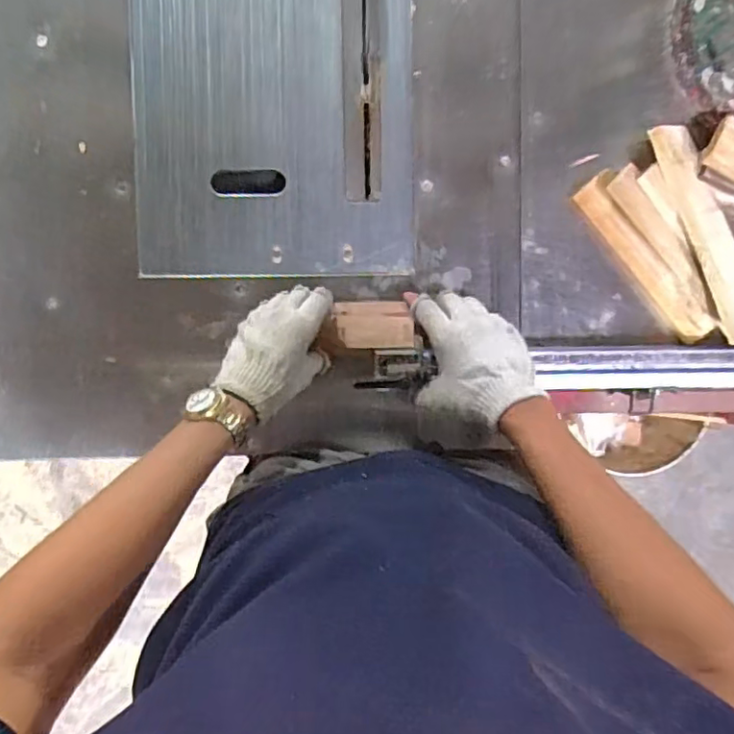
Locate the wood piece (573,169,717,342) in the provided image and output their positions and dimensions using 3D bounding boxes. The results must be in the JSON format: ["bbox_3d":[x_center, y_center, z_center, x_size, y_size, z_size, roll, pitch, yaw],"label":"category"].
[{"bbox_3d":[0.294,-0.112,0.636,0.044,0.033,0.206,-37,94,0],"label":"wood piece"}]

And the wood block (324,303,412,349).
[{"bbox_3d":[0.003,-0.044,0.615,0.090,0.014,0.048,0,94,-5],"label":"wood block"}]

